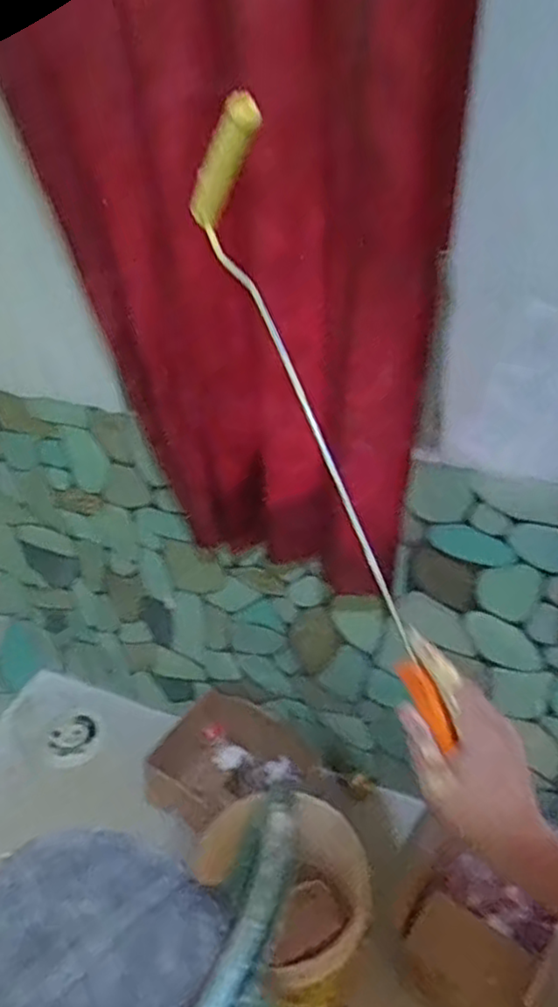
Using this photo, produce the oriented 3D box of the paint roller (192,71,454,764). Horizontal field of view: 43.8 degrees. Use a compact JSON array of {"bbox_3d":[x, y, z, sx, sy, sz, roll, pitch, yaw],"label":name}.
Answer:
[{"bbox_3d":[0.038,-0.054,0.543,0.029,0.495,0.112,-21,-2,-21],"label":"paint roller"}]

